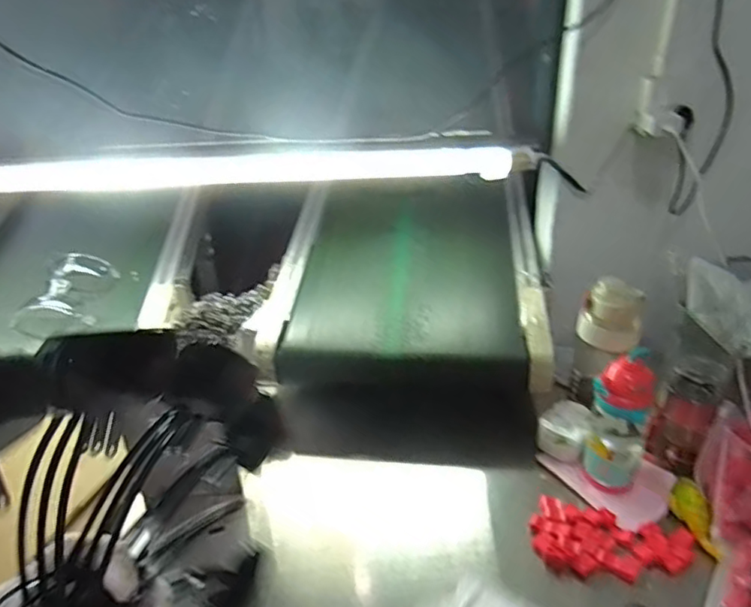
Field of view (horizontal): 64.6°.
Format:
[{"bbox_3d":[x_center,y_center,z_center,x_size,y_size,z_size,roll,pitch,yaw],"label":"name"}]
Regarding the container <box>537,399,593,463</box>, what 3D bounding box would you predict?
[{"bbox_3d":[0.292,0.192,0.912,0.074,0.066,0.069,-1,30,1],"label":"container"}]

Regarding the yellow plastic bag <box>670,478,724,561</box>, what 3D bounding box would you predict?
[{"bbox_3d":[0.424,0.281,0.780,0.038,0.042,0.102,-8,60,-11],"label":"yellow plastic bag"}]

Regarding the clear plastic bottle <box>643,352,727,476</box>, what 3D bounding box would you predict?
[{"bbox_3d":[0.432,0.158,0.827,0.067,0.160,0.073,19,36,31],"label":"clear plastic bottle"}]

